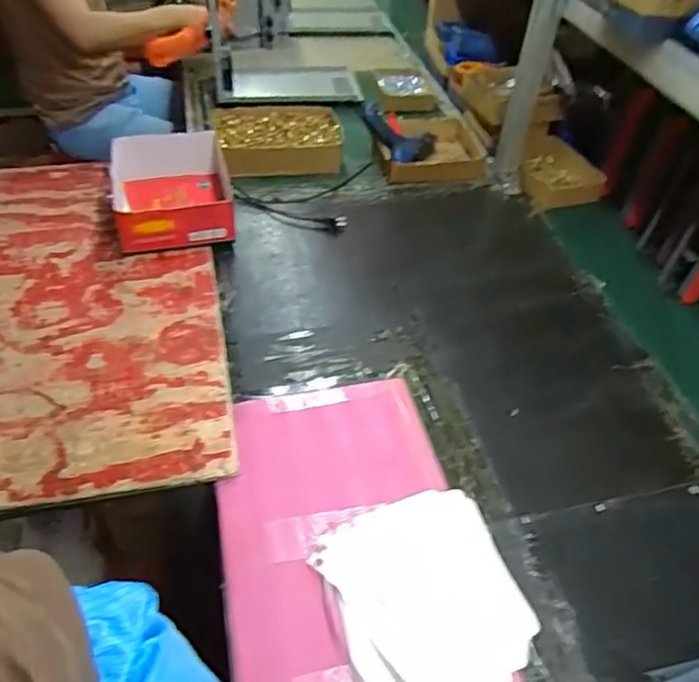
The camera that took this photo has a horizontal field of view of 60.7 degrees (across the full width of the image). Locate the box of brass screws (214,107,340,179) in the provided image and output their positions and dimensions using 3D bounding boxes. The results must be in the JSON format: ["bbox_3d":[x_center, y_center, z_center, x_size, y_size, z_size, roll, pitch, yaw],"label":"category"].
[{"bbox_3d":[-0.153,-0.442,1.315,0.270,0.057,0.232,-7,47,-10],"label":"box of brass screws"}]

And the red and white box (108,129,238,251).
[{"bbox_3d":[-0.327,-0.277,1.109,0.209,0.093,0.279,-8,45,-14],"label":"red and white box"}]

